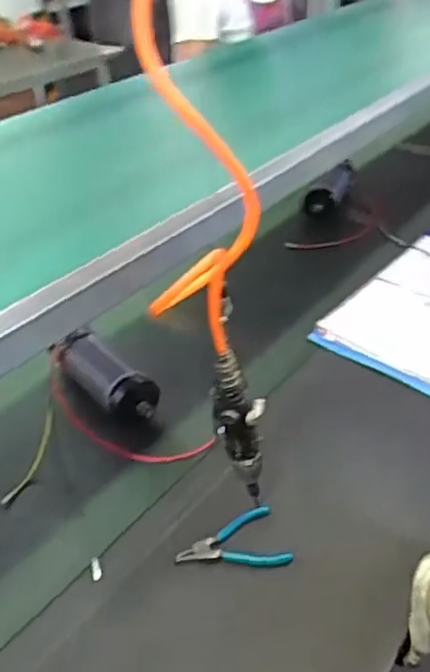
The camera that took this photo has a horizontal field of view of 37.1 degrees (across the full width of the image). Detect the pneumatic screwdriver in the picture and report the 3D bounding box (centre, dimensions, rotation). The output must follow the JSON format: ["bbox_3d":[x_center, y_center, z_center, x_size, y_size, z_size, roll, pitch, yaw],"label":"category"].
[{"bbox_3d":[0.027,0.116,0.757,0.058,0.232,0.037,2,37,4],"label":"pneumatic screwdriver"}]

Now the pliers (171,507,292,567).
[{"bbox_3d":[0.021,0.262,0.787,0.131,0.022,0.078,-14,39,-17],"label":"pliers"}]

